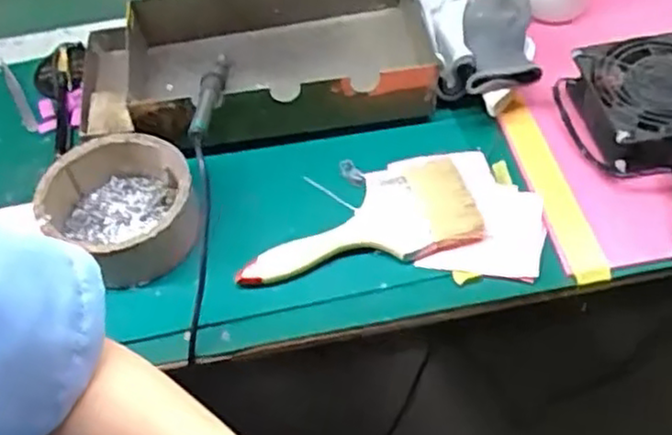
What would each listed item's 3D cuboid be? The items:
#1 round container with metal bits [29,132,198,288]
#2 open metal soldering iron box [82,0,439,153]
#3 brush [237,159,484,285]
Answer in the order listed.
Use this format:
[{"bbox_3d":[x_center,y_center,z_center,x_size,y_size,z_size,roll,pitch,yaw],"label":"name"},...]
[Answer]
[{"bbox_3d":[-0.174,-0.003,0.592,0.121,0.056,0.132,-3,51,3],"label":"round container with metal bits"},{"bbox_3d":[-0.074,-0.149,0.688,0.332,0.068,0.163,-10,51,-2],"label":"open metal soldering iron box"},{"bbox_3d":[0.015,0.002,0.585,0.188,0.016,0.087,-12,51,-4],"label":"brush"}]

